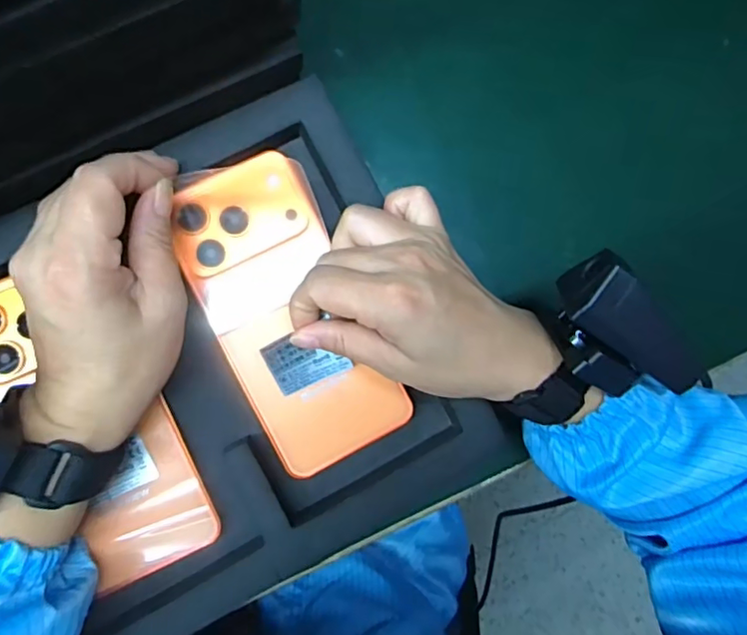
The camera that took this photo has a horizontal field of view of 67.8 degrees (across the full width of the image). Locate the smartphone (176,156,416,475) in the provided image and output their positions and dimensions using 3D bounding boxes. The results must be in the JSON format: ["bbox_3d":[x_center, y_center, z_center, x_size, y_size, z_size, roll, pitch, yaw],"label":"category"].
[{"bbox_3d":[-0.045,-0.001,0.292,0.074,0.012,0.161,-23,93,-8],"label":"smartphone"}]

